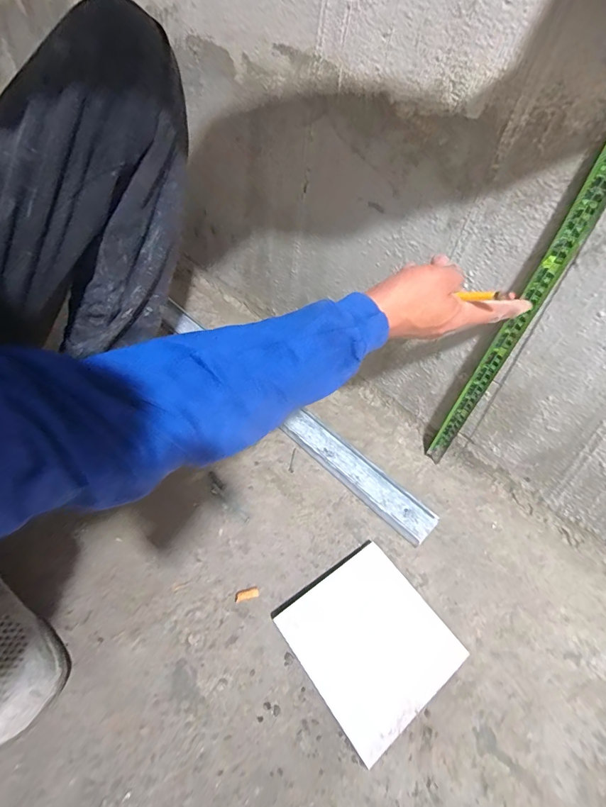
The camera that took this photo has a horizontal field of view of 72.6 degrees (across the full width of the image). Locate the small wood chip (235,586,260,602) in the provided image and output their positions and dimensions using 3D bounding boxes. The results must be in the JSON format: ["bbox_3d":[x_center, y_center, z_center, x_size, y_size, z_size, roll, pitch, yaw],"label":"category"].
[{"bbox_3d":[-0.063,0.216,0.465,0.027,0.006,0.011,-14,53,-16],"label":"small wood chip"}]

